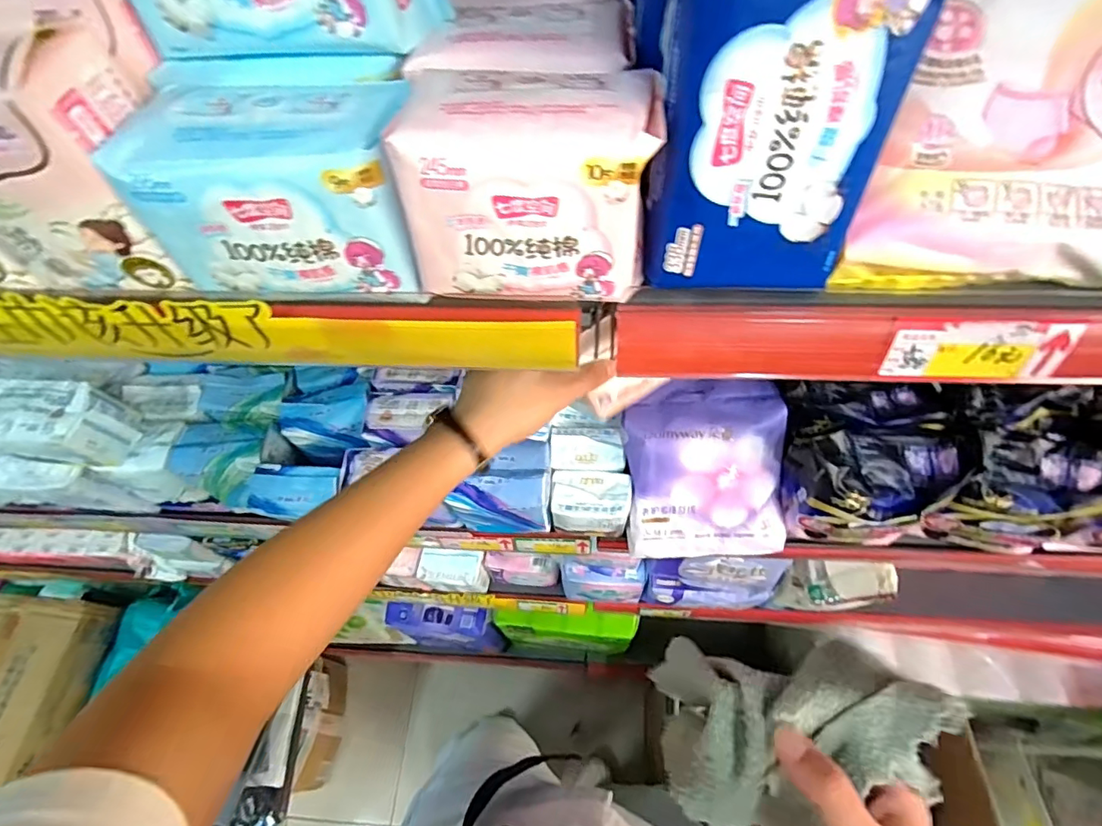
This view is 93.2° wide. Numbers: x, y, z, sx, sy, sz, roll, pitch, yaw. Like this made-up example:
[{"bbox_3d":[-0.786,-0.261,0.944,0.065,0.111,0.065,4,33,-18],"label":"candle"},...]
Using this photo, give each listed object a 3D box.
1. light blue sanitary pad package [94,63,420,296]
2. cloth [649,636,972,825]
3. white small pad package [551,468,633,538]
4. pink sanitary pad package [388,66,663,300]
[{"bbox_3d":[-0.125,-0.110,0.254,0.122,0.072,0.071,3,60,6],"label":"light blue sanitary pad package"},{"bbox_3d":[0.140,0.186,0.306,0.134,0.106,0.092,-4,59,1],"label":"cloth"},{"bbox_3d":[0.043,0.101,0.558,0.079,0.078,0.051,4,60,6],"label":"white small pad package"},{"bbox_3d":[-0.009,-0.100,0.238,0.105,0.080,0.053,0,60,4],"label":"pink sanitary pad package"}]

